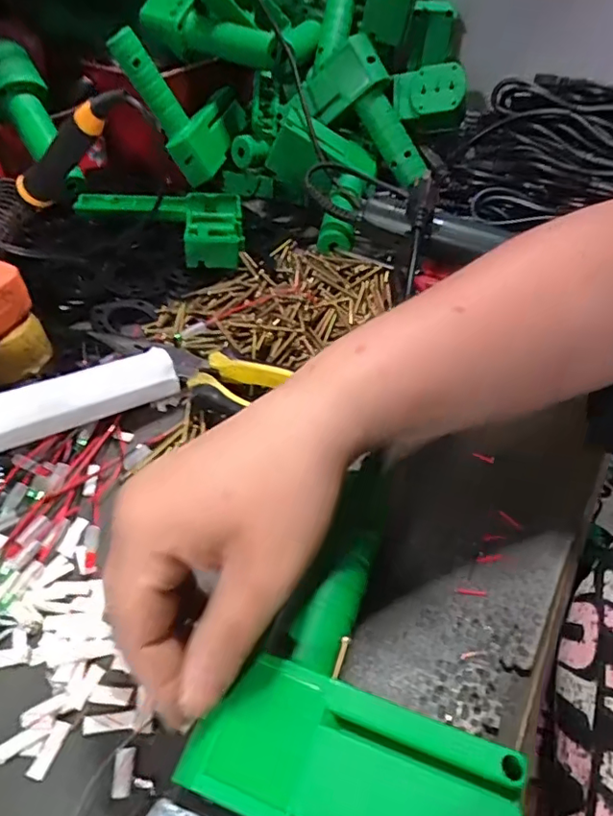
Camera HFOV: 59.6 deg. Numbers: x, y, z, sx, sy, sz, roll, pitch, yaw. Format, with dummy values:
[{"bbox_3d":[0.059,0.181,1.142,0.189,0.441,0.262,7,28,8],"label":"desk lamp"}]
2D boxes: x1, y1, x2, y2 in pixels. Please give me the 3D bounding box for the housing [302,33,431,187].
[{"bbox_3d":[0.071,-0.308,0.574,0.154,0.085,0.058,47,54,-4],"label":"housing"}]

